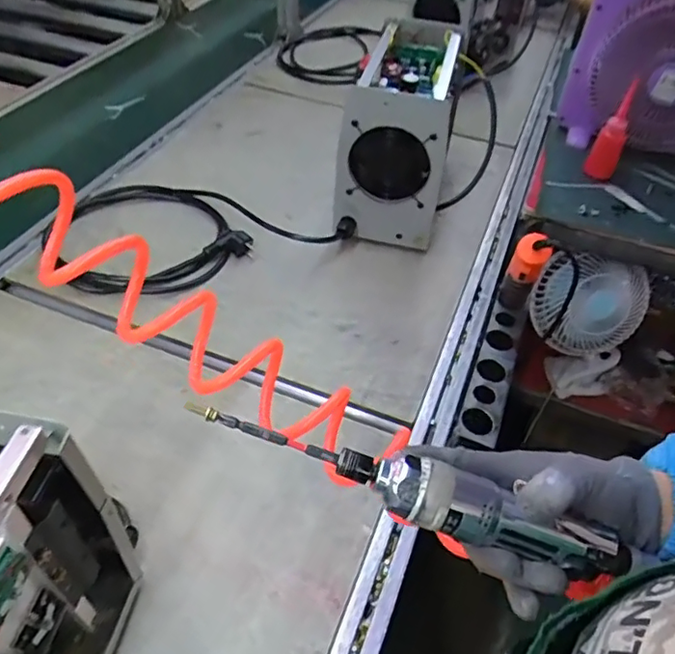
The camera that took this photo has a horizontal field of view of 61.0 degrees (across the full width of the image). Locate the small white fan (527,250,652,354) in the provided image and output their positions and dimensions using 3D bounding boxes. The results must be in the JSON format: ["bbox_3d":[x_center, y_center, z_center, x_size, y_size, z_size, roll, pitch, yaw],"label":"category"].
[{"bbox_3d":[0.451,-0.041,1.023,0.205,0.196,0.064,5,47,1],"label":"small white fan"}]

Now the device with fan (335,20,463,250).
[{"bbox_3d":[0.091,-0.277,0.876,0.147,0.245,0.240,10,46,5],"label":"device with fan"}]

